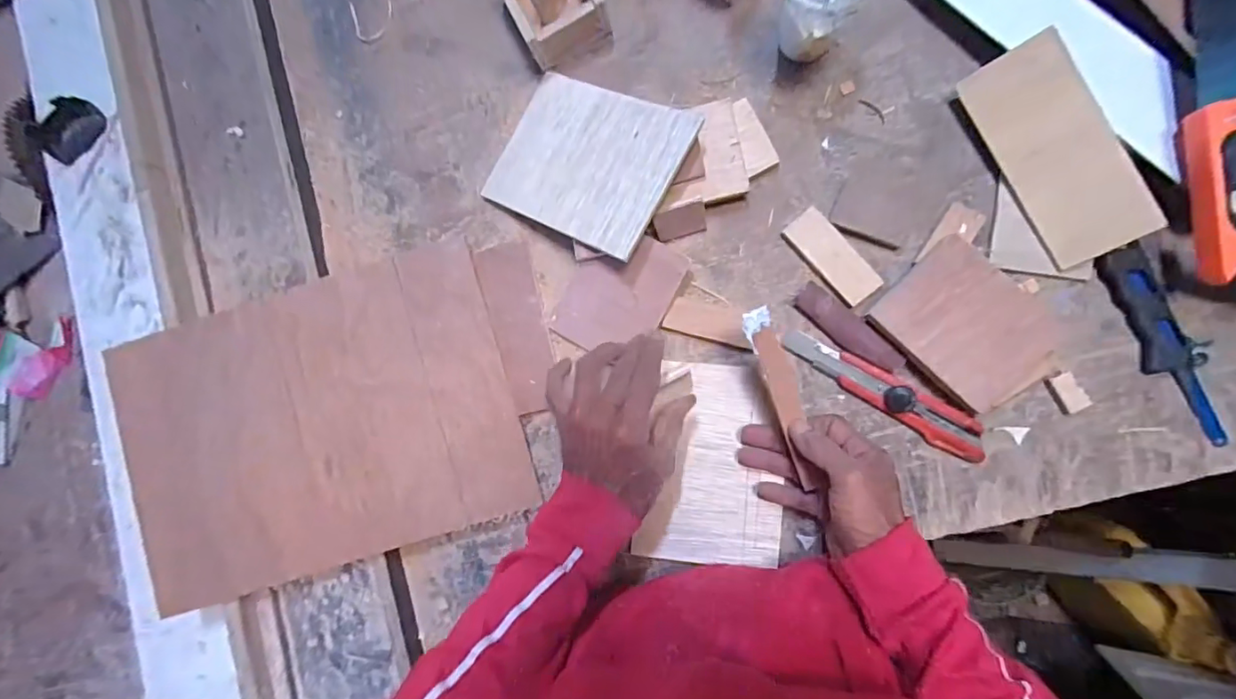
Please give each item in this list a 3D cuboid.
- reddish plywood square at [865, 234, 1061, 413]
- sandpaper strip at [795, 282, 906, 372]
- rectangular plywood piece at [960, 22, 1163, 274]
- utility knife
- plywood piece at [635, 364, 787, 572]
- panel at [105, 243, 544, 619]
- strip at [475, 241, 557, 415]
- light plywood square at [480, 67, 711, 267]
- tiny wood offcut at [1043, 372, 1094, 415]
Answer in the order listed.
[{"bbox_3d":[0.273,-0.014,0.415,0.127,0.021,0.092,41,98,3],"label":"reddish plywood square"},{"bbox_3d":[0.188,-0.016,0.438,0.094,0.004,0.026,44,95,10],"label":"sandpaper strip"},{"bbox_3d":[0.333,-0.150,0.408,0.065,0.005,0.166,-30,85,40],"label":"rectangular plywood piece"},{"bbox_3d":[0.216,0.036,0.436,0.173,0.014,0.031,30,92,11],"label":"utility knife"},{"bbox_3d":[0.081,0.097,0.456,0.112,0.011,0.167,3,90,8],"label":"plywood piece"},{"bbox_3d":[-0.271,0.070,0.493,0.354,0.011,0.250,-18,86,0],"label":"panel"},{"bbox_3d":[-0.089,-0.021,0.492,0.049,0.010,0.154,-15,84,2],"label":"strip"},{"bbox_3d":[-0.028,-0.162,0.461,0.163,0.007,0.127,29,91,23],"label":"light plywood square"},{"bbox_3d":[0.352,0.034,0.418,0.020,0.008,0.033,-24,83,8],"label":"tiny wood offcut"}]

